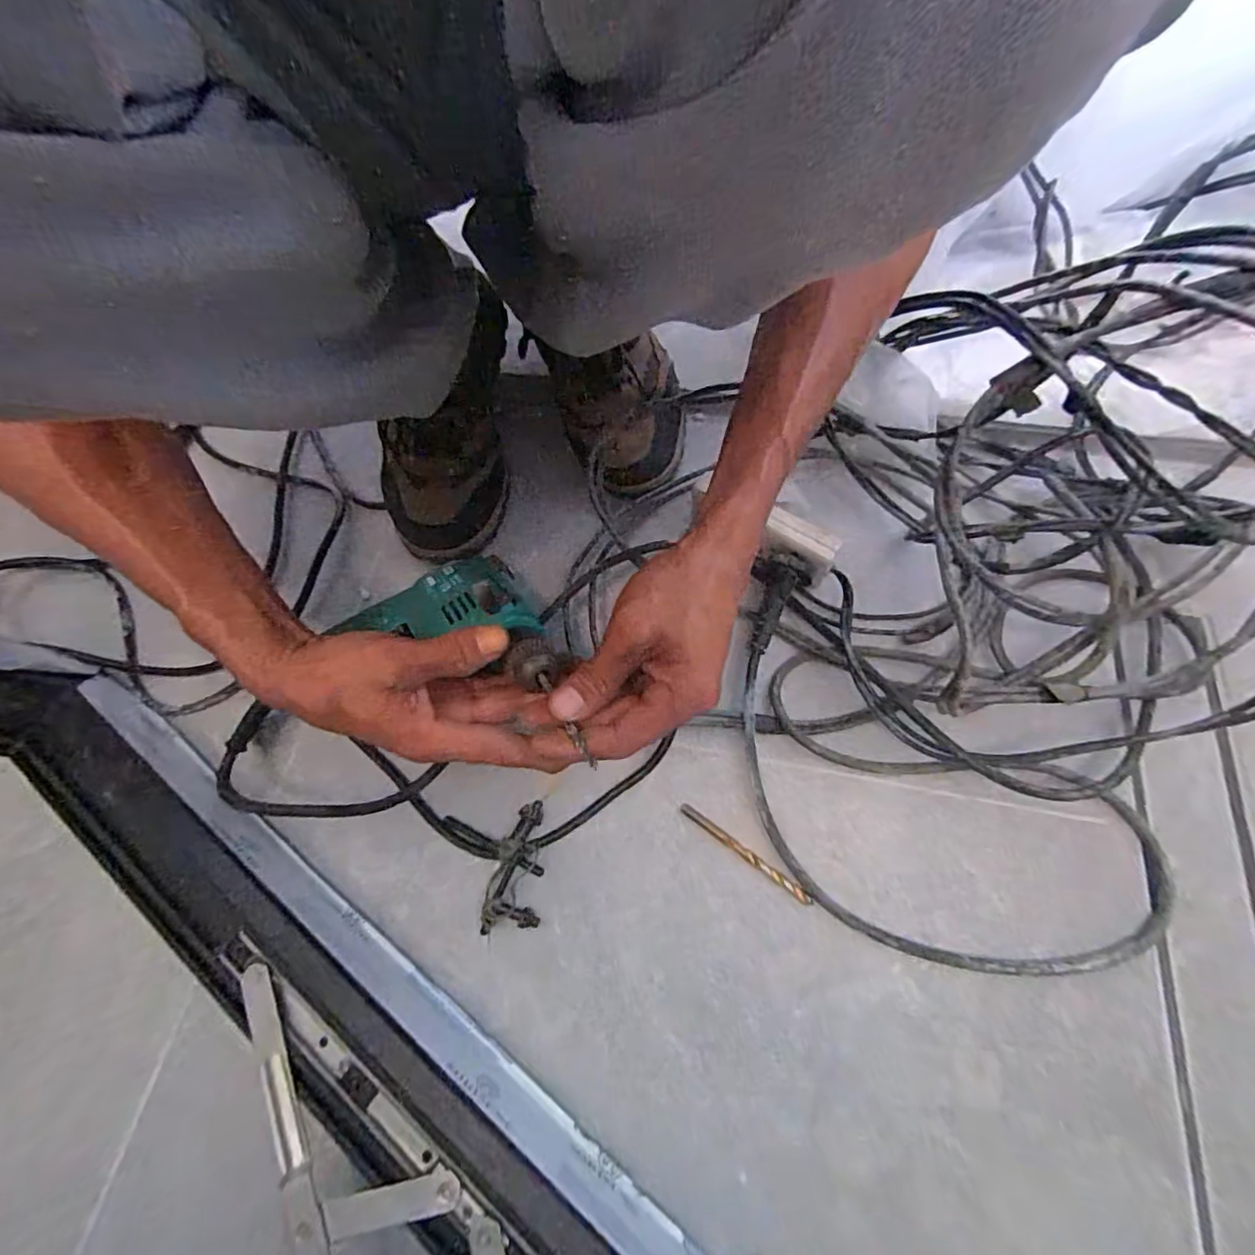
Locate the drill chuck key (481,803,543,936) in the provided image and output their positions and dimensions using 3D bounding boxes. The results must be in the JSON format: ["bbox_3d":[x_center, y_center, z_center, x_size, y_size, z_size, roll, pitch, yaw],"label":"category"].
[{"bbox_3d":[-0.065,0.154,0.363,0.032,0.018,0.080,14,68,9],"label":"drill chuck key"}]

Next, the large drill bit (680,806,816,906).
[{"bbox_3d":[0.074,0.143,0.366,0.094,0.004,0.008,34,72,17],"label":"large drill bit"}]

